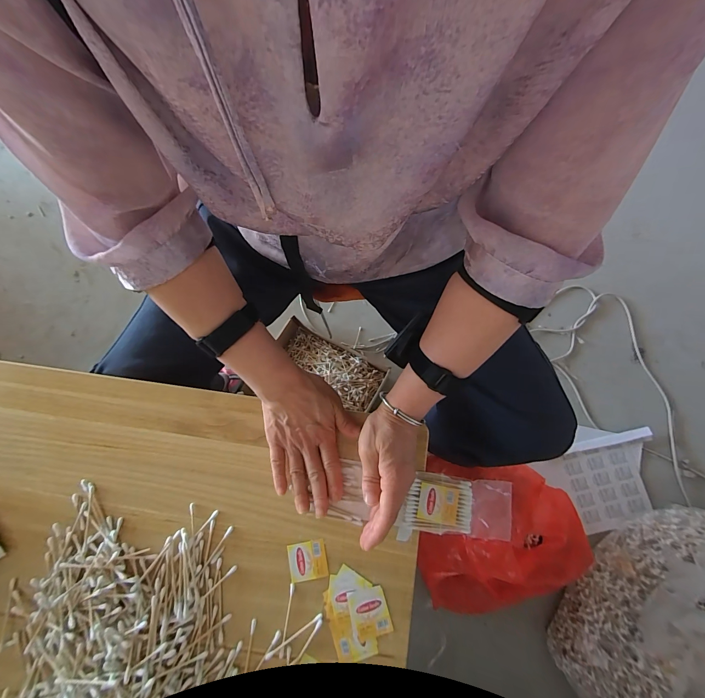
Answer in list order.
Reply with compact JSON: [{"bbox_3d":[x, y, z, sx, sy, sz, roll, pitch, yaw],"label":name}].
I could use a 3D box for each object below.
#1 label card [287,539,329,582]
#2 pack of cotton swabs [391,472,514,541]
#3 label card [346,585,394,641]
[{"bbox_3d":[-0.053,0.249,0.374,0.043,0.004,0.040,-10,78,-1],"label":"label card"},{"bbox_3d":[0.123,0.186,0.378,0.135,0.019,0.072,-1,78,1],"label":"pack of cotton swabs"},{"bbox_3d":[0.019,0.298,0.361,0.041,0.004,0.049,-14,78,-2],"label":"label card"}]

